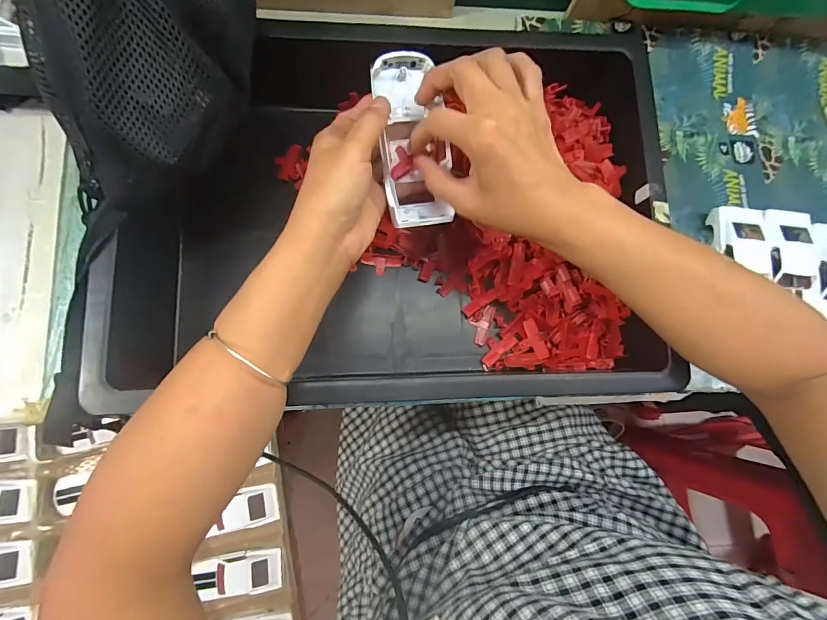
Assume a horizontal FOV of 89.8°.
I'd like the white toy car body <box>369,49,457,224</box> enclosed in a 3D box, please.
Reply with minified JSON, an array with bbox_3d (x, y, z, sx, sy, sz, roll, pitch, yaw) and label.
[{"bbox_3d":[-0.001,-0.133,0.335,0.052,0.030,0.128,-8,99,-7],"label":"white toy car body"}]

